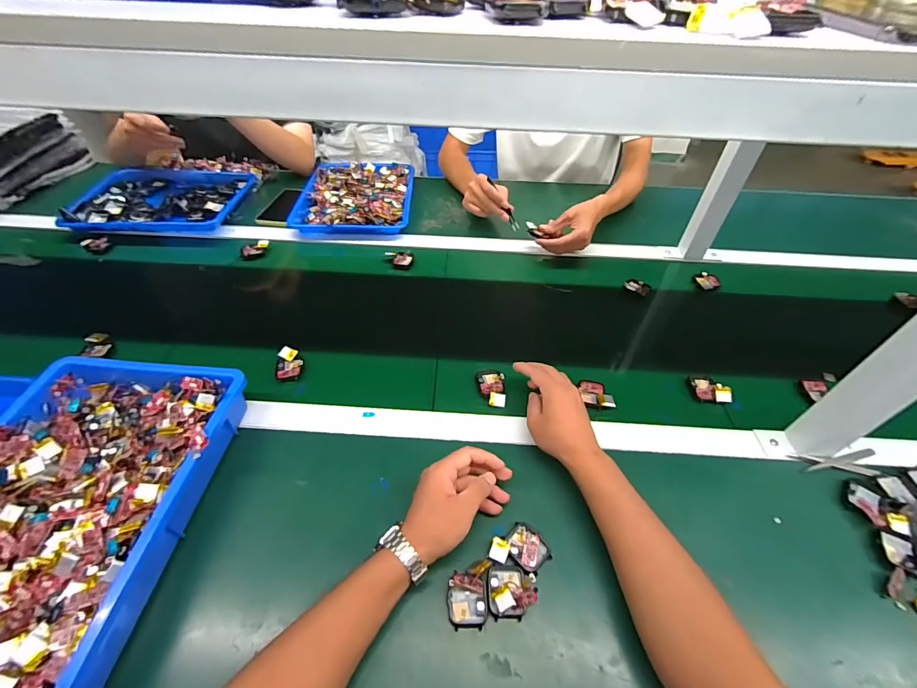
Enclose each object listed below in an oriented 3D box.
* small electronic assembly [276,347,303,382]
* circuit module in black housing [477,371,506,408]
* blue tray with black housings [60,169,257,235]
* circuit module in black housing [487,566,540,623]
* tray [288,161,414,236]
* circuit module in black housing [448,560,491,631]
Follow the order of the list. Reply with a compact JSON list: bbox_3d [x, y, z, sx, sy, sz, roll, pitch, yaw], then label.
[{"bbox_3d":[-0.251,0.029,0.596,0.035,0.020,0.050,-12,48,-12],"label":"small electronic assembly"},{"bbox_3d":[0.047,0.063,0.576,0.038,0.011,0.057,-1,47,-2],"label":"circuit module in black housing"},{"bbox_3d":[-0.648,-0.333,0.905,0.326,0.035,0.271,0,47,-1],"label":"blue tray with black housings"},{"bbox_3d":[0.053,0.246,0.404,0.045,0.021,0.046,1,47,-1],"label":"circuit module in black housing"},{"bbox_3d":[-0.237,-0.347,0.949,0.254,0.044,0.306,0,47,-1],"label":"tray"},{"bbox_3d":[0.010,0.248,0.399,0.039,0.020,0.052,1,47,0],"label":"circuit module in black housing"}]

